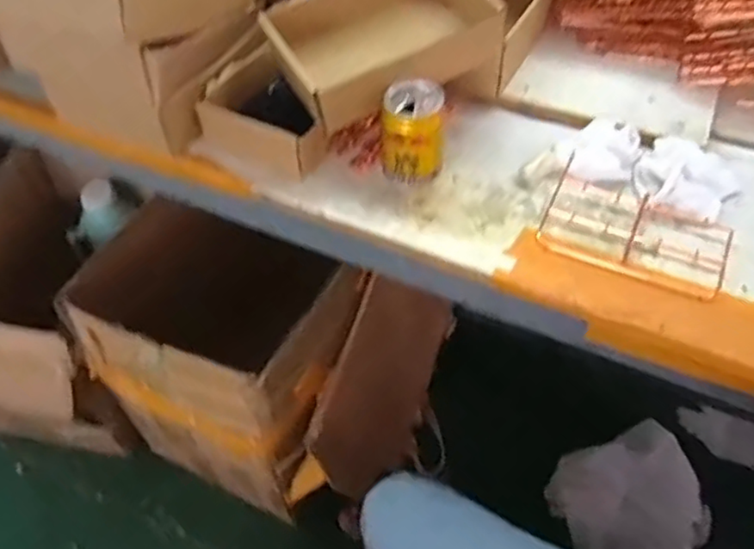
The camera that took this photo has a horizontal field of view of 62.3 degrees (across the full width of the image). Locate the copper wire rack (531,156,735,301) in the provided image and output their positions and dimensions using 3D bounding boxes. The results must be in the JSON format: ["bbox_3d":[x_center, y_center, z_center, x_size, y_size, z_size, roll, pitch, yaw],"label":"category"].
[{"bbox_3d":[0.244,-0.046,0.587,0.166,0.021,0.100,23,54,20],"label":"copper wire rack"}]

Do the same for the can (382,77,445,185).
[{"bbox_3d":[0.038,-0.143,0.645,0.066,0.090,0.059,-1,50,2],"label":"can"}]

